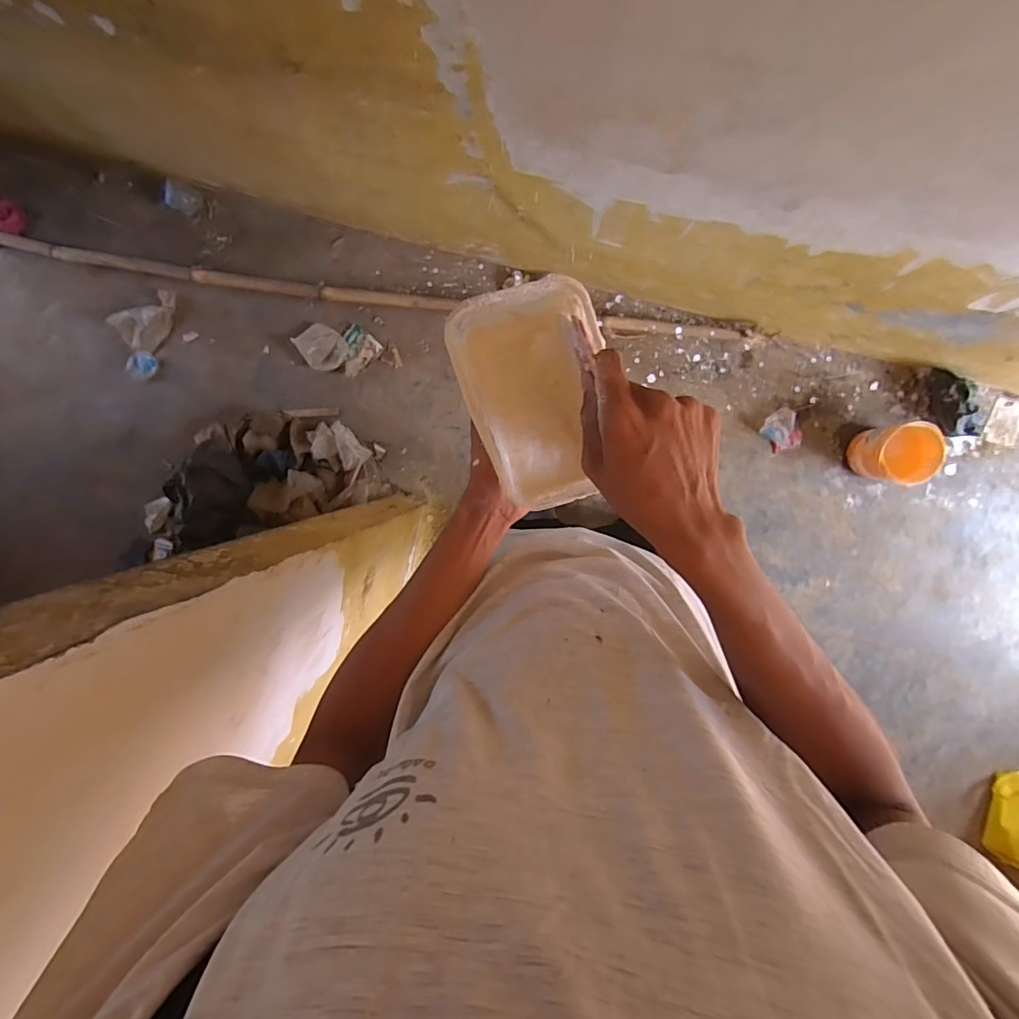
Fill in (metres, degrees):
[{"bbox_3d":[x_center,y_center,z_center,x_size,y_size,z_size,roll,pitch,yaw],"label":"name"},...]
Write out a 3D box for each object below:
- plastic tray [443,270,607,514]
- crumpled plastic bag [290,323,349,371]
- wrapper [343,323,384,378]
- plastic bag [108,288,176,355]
[{"bbox_3d":[0.026,-0.092,0.407,0.114,0.055,0.174,-17,98,6],"label":"plastic tray"},{"bbox_3d":[-0.560,-0.488,1.449,0.124,0.030,0.130,-36,93,6],"label":"crumpled plastic bag"},{"bbox_3d":[-0.463,-0.480,1.453,0.135,0.019,0.110,-41,94,9],"label":"wrapper"},{"bbox_3d":[-1.092,-0.572,1.473,0.214,0.044,0.131,-28,94,5],"label":"plastic bag"}]

